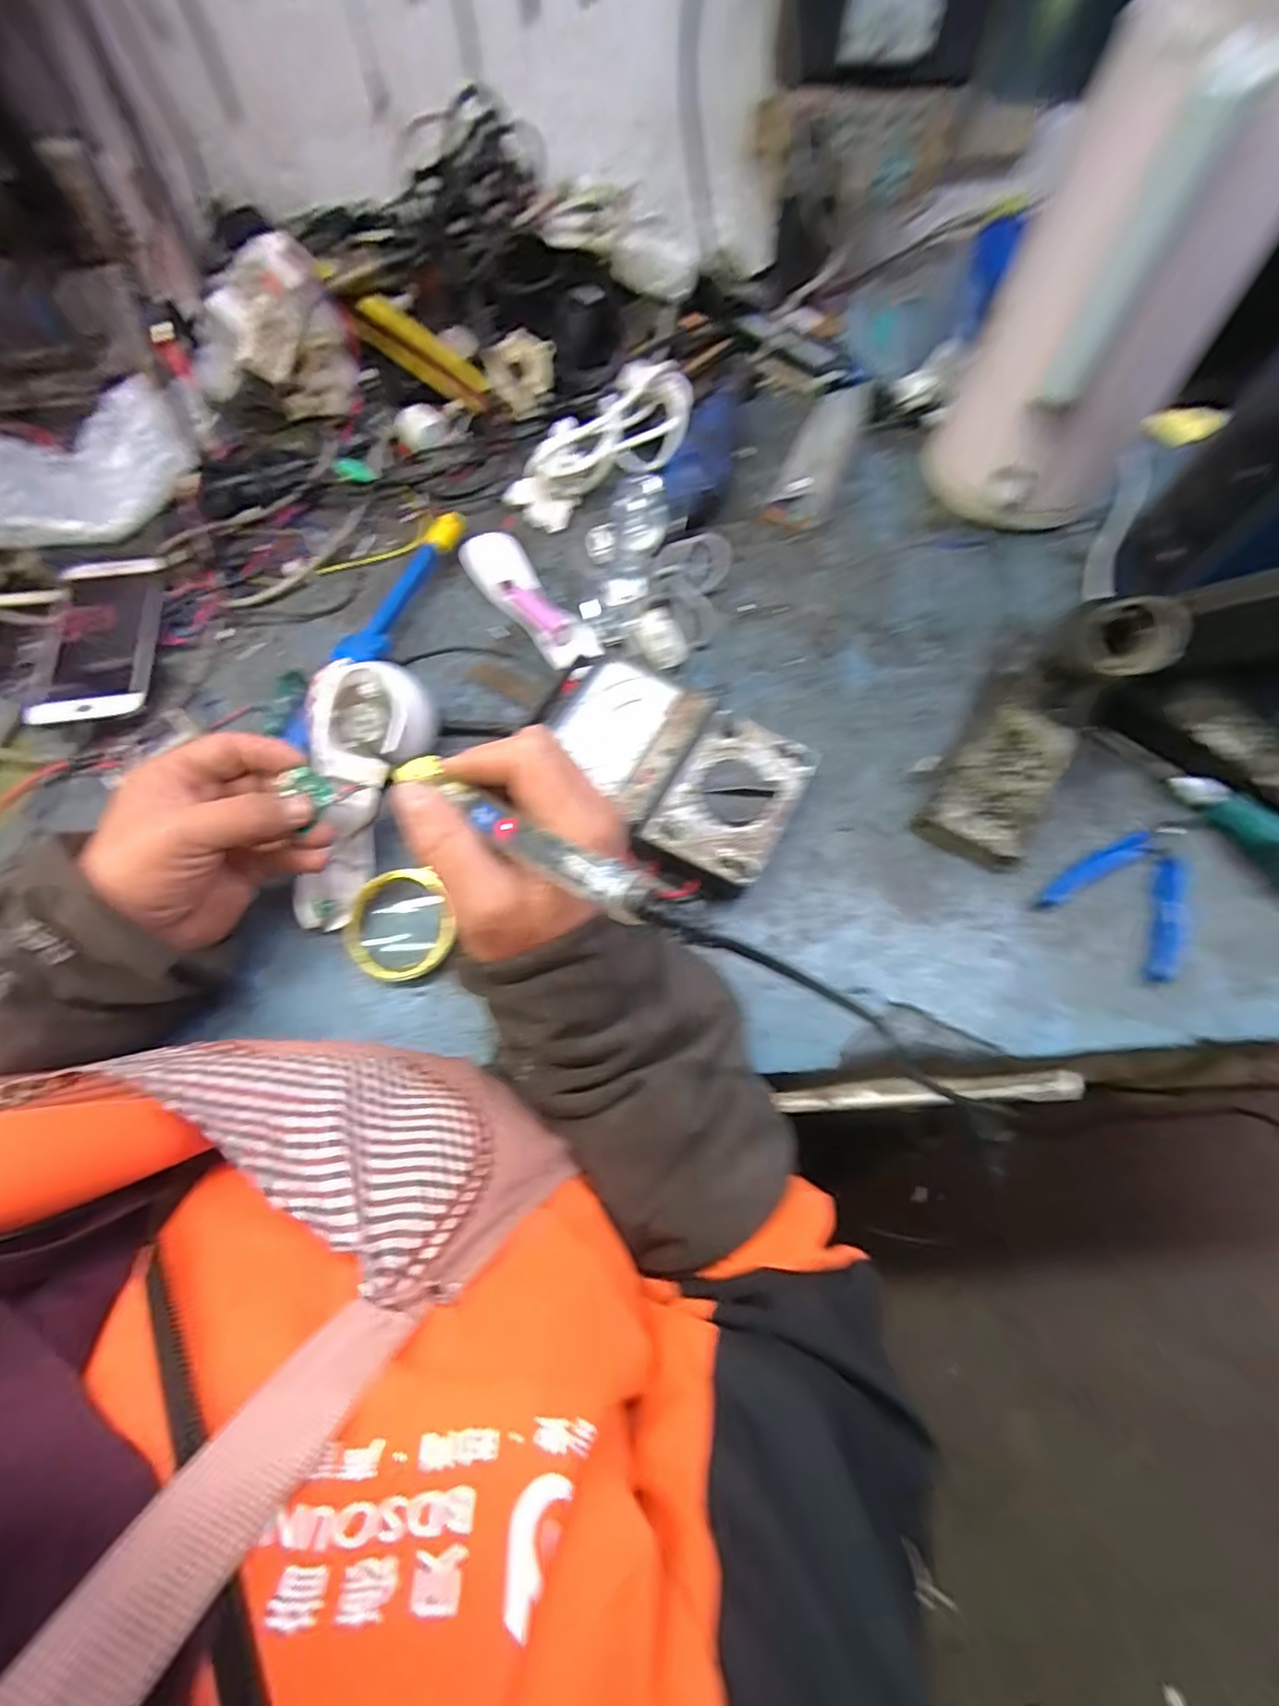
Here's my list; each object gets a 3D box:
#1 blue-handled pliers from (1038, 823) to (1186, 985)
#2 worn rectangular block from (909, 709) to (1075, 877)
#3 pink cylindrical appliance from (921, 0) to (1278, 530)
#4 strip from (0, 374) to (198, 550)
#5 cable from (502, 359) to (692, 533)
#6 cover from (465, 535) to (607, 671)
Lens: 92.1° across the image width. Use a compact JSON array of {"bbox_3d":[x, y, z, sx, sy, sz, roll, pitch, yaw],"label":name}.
[{"bbox_3d":[0.325,0.020,0.404,0.081,0.010,0.105,39,72,15],"label":"blue-handled pliers"},{"bbox_3d":[0.251,-0.047,0.430,0.067,0.020,0.123,36,71,14],"label":"worn rectangular block"},{"bbox_3d":[0.312,-0.366,0.428,0.147,0.276,0.149,31,70,12],"label":"pink cylindrical appliance"},{"bbox_3d":[-0.414,-0.277,0.443,0.179,0.054,0.102,-16,67,-7],"label":"strip"},{"bbox_3d":[-0.035,-0.361,0.548,0.182,0.056,0.078,-39,72,-1],"label":"cable"},{"bbox_3d":[-0.086,-0.203,0.497,0.043,0.023,0.153,-36,71,-15],"label":"cover"}]

